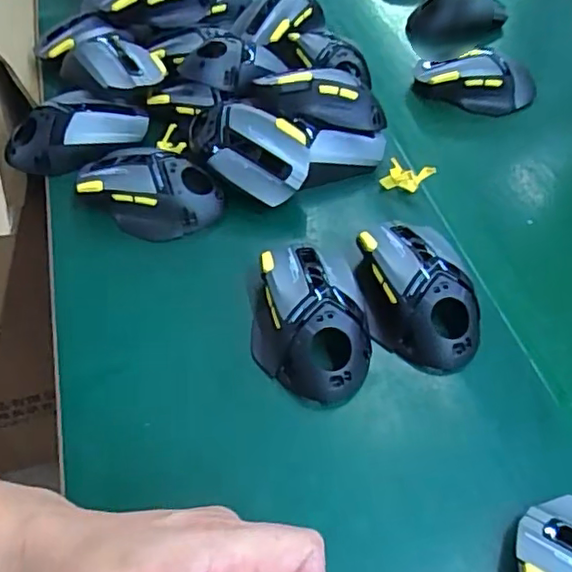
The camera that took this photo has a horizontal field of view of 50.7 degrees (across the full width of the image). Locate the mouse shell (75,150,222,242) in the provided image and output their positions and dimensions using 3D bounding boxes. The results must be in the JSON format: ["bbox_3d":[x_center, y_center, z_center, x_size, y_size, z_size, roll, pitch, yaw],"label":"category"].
[{"bbox_3d":[-0.107,-0.075,0.465,0.117,0.037,0.062,20,54,14],"label":"mouse shell"}]

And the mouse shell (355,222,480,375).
[{"bbox_3d":[0.086,0.001,0.406,0.067,0.040,0.111,-7,52,-7],"label":"mouse shell"}]

